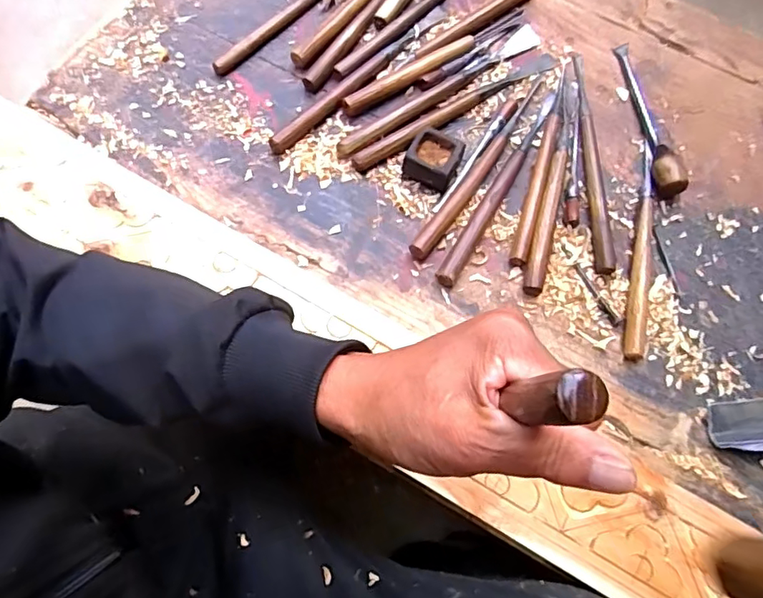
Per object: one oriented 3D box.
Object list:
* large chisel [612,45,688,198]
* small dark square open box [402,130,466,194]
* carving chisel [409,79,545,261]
[{"bbox_3d":[0.268,-0.188,0.545,0.026,0.031,0.188,-5,71,-4],"label":"large chisel"},{"bbox_3d":[0.050,-0.134,0.520,0.048,0.024,0.045,24,72,6],"label":"small dark square open box"},{"bbox_3d":[0.100,-0.132,0.525,0.017,0.018,0.243,34,73,9],"label":"carving chisel"}]

